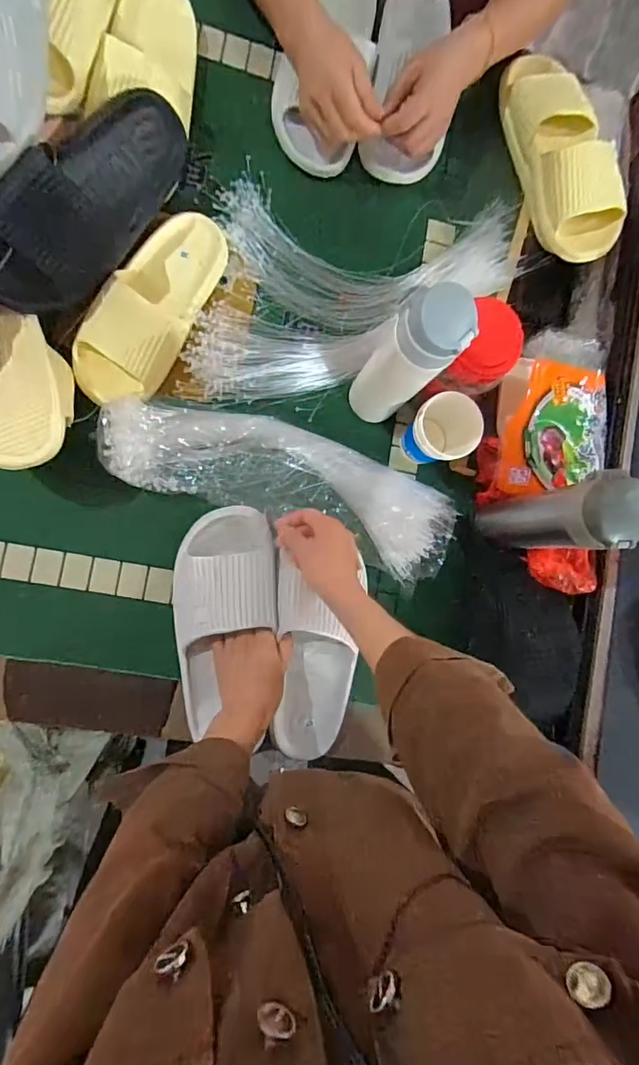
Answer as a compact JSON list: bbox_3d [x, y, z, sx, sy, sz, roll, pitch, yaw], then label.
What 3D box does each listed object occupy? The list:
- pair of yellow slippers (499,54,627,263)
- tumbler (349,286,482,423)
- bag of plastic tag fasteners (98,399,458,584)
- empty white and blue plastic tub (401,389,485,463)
[{"bbox_3d":[0.303,-0.480,0.615,0.086,0.094,0.277,-15,91,-9],"label":"pair of yellow slippers"},{"bbox_3d":[0.083,-0.173,0.503,0.065,0.237,0.058,39,83,-6],"label":"tumbler"},{"bbox_3d":[-0.035,-0.059,0.566,0.408,0.054,0.125,20,85,-8],"label":"bag of plastic tag fasteners"},{"bbox_3d":[0.136,-0.117,0.576,0.072,0.093,0.071,0,88,-9],"label":"empty white and blue plastic tub"}]

